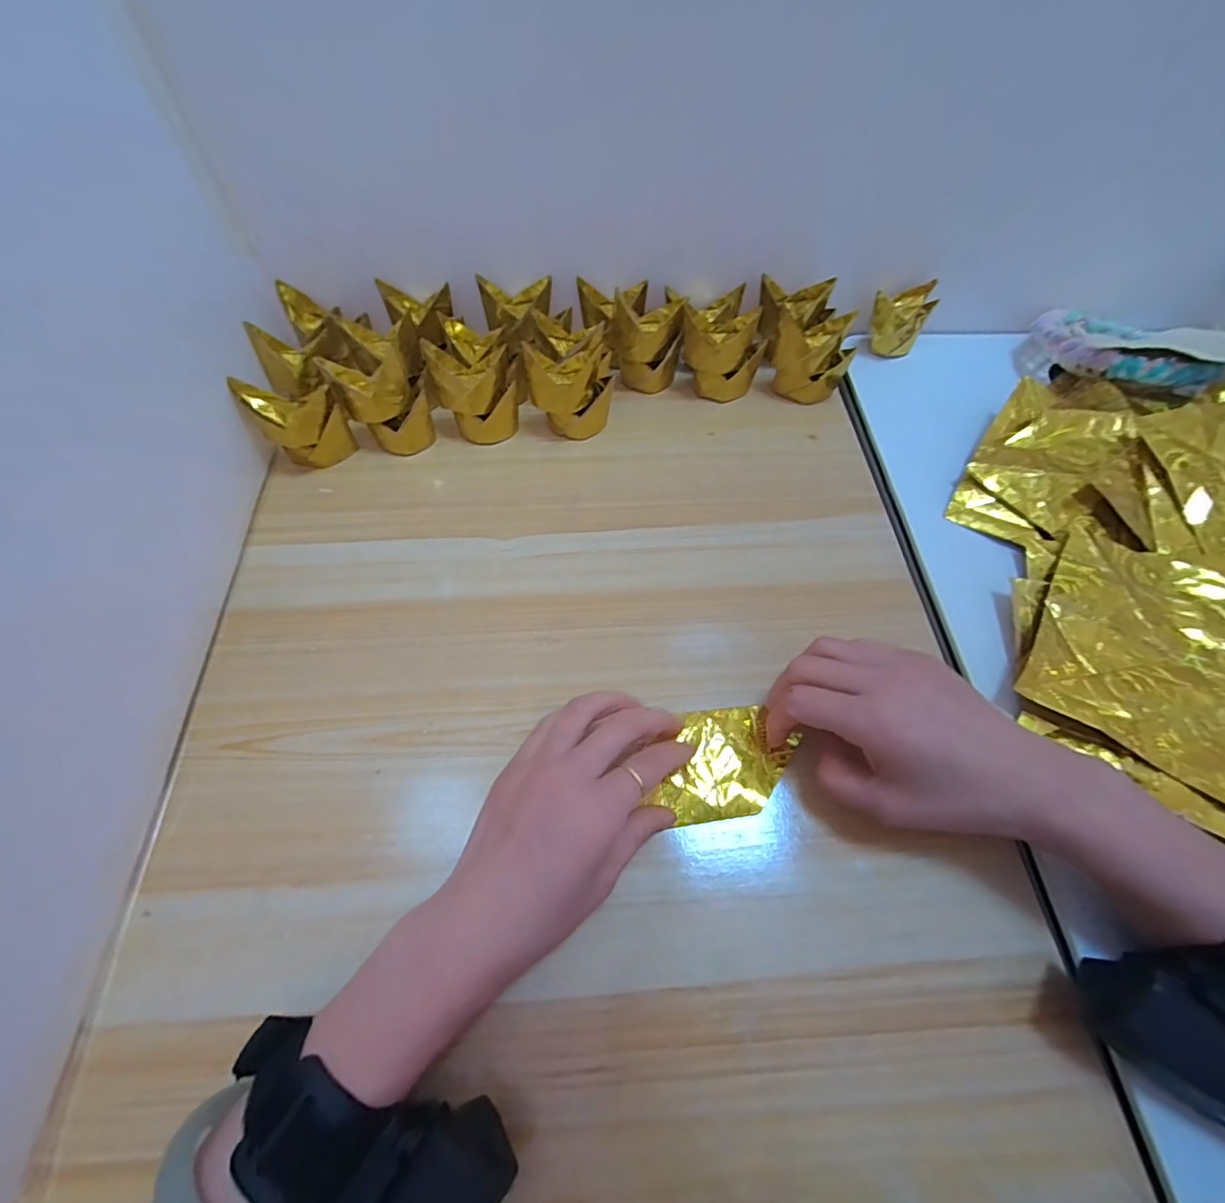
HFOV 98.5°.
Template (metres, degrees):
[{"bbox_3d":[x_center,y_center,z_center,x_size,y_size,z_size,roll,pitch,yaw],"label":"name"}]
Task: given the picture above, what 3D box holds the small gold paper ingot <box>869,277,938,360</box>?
[{"bbox_3d":[0.239,-0.236,0.442,0.044,0.048,0.042,25,63,15],"label":"small gold paper ingot"}]

